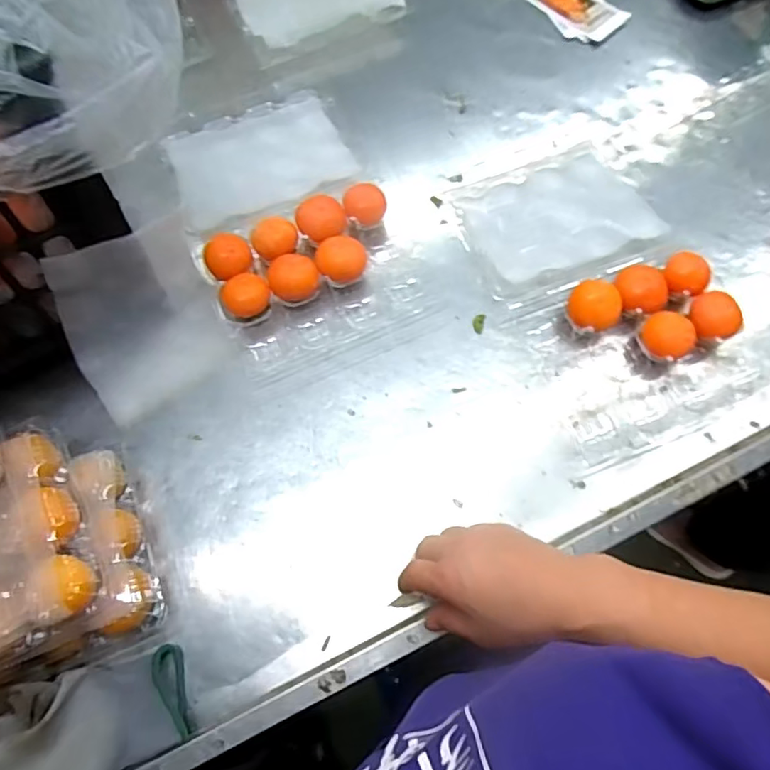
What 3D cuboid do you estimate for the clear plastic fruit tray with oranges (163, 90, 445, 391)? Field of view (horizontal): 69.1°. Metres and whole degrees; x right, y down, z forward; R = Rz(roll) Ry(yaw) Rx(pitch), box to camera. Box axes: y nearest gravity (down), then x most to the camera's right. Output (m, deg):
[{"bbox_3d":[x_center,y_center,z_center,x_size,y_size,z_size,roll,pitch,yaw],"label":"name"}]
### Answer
[{"bbox_3d":[-0.106,-0.186,0.608,0.205,0.042,0.342,-23,71,-8],"label":"clear plastic fruit tray with oranges"}]

